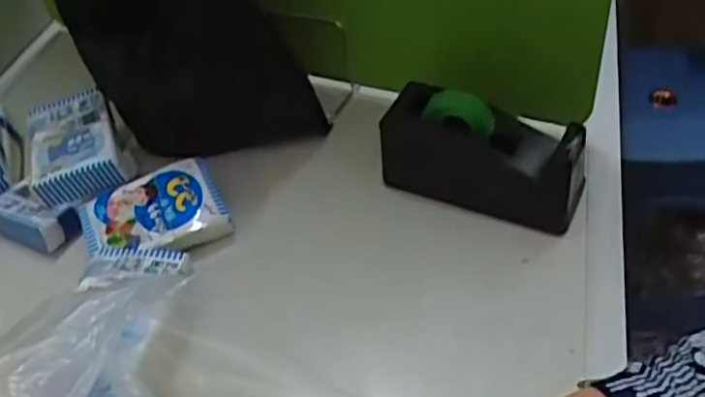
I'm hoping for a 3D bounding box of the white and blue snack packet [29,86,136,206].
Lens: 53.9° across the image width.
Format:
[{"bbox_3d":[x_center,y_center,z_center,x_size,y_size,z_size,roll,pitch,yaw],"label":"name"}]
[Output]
[{"bbox_3d":[-0.235,-0.047,0.587,0.076,0.032,0.115,-18,44,-11],"label":"white and blue snack packet"}]

